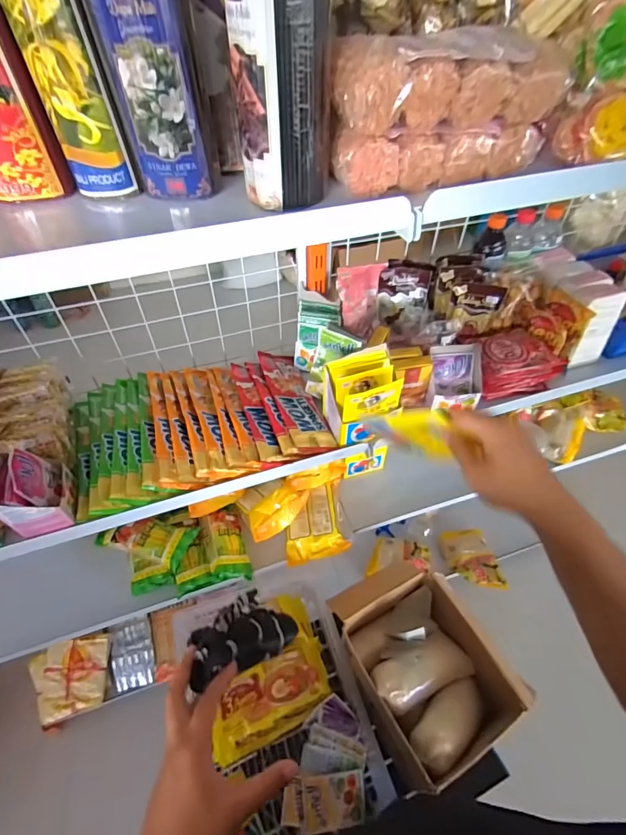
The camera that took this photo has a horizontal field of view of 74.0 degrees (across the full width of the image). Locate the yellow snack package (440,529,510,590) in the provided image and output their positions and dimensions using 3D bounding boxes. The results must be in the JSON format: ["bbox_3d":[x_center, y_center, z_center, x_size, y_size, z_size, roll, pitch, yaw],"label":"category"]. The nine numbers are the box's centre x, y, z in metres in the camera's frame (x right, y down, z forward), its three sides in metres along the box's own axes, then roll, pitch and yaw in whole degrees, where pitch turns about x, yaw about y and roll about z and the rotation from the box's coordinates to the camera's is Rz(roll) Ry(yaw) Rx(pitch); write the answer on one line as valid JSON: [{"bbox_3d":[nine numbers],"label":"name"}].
[{"bbox_3d":[0.500,0.448,1.312,0.141,0.060,0.195,-7,50,-6],"label":"yellow snack package"}]

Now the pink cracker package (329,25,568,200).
[{"bbox_3d":[0.125,-0.305,0.414,0.217,0.111,0.079,-12,51,-11],"label":"pink cracker package"}]

